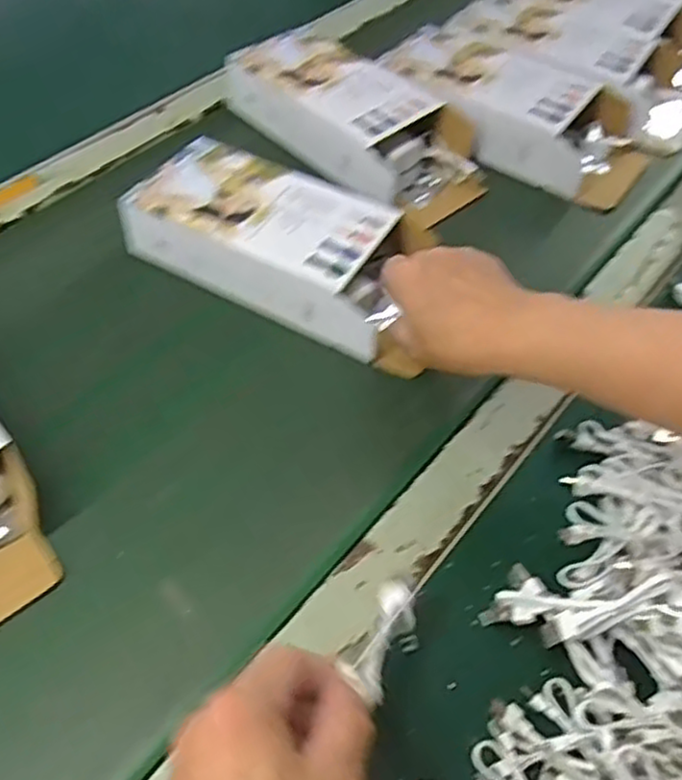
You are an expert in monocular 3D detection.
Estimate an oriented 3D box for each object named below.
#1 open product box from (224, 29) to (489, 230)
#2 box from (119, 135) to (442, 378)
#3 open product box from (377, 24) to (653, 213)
[{"bbox_3d":[0.017,-0.254,0.660,0.125,0.051,0.268,-39,68,-21],"label":"open product box"},{"bbox_3d":[-0.035,-0.110,0.542,0.248,0.051,0.110,26,63,14],"label":"box"},{"bbox_3d":[0.164,-0.269,0.672,0.255,0.051,0.123,31,64,16],"label":"open product box"}]

